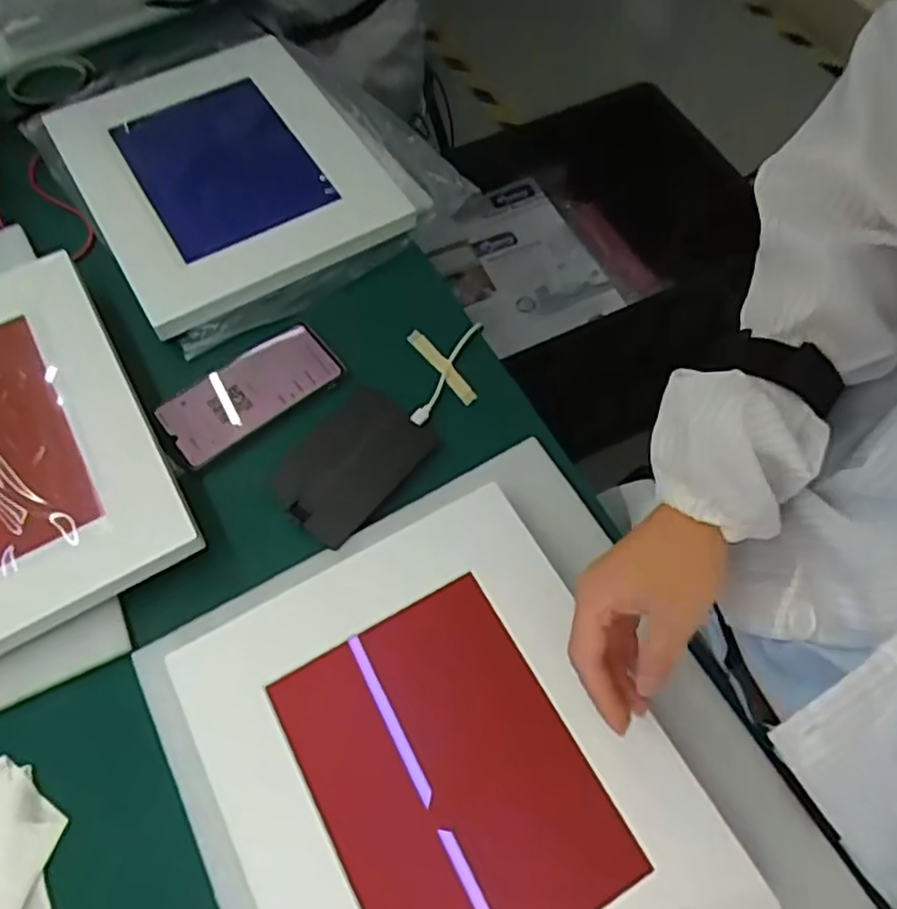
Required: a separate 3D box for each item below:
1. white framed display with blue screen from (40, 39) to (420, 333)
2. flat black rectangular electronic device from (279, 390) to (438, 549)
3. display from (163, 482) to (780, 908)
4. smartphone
[{"bbox_3d":[-0.203,-0.270,0.654,0.262,0.031,0.288,-29,67,-15],"label":"white framed display with blue screen"},{"bbox_3d":[-0.073,0.006,0.533,0.083,0.007,0.118,38,68,16],"label":"flat black rectangular electronic device"},{"bbox_3d":[-0.002,0.189,0.420,0.248,0.015,0.311,-28,67,-14],"label":"display"},{"bbox_3d":[-0.159,-0.053,0.558,0.144,0.011,0.061,-34,69,-17],"label":"smartphone"}]

